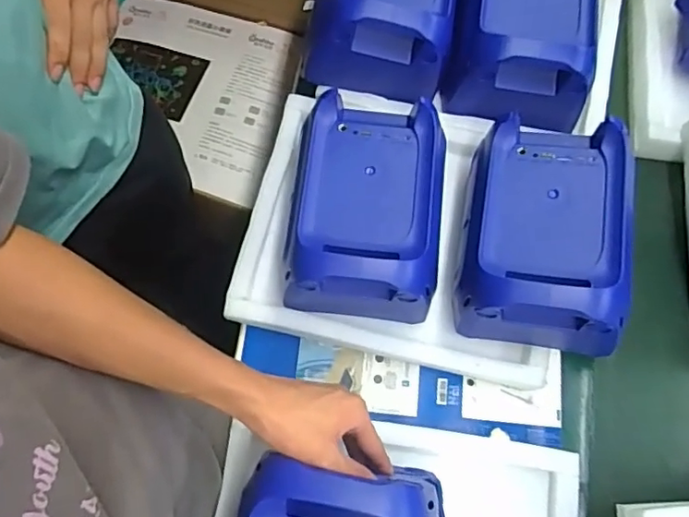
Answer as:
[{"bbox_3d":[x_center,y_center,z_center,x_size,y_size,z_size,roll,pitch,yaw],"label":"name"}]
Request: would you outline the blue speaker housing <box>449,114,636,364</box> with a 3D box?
[{"bbox_3d":[0.207,-0.027,0.575,0.155,0.122,0.215,9,73,2],"label":"blue speaker housing"}]

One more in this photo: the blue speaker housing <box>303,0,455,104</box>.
[{"bbox_3d":[0.048,-0.312,0.670,0.157,0.115,0.230,9,73,2],"label":"blue speaker housing"}]

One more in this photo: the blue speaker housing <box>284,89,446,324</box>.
[{"bbox_3d":[0.027,-0.055,0.598,0.155,0.111,0.220,6,73,1],"label":"blue speaker housing"}]

